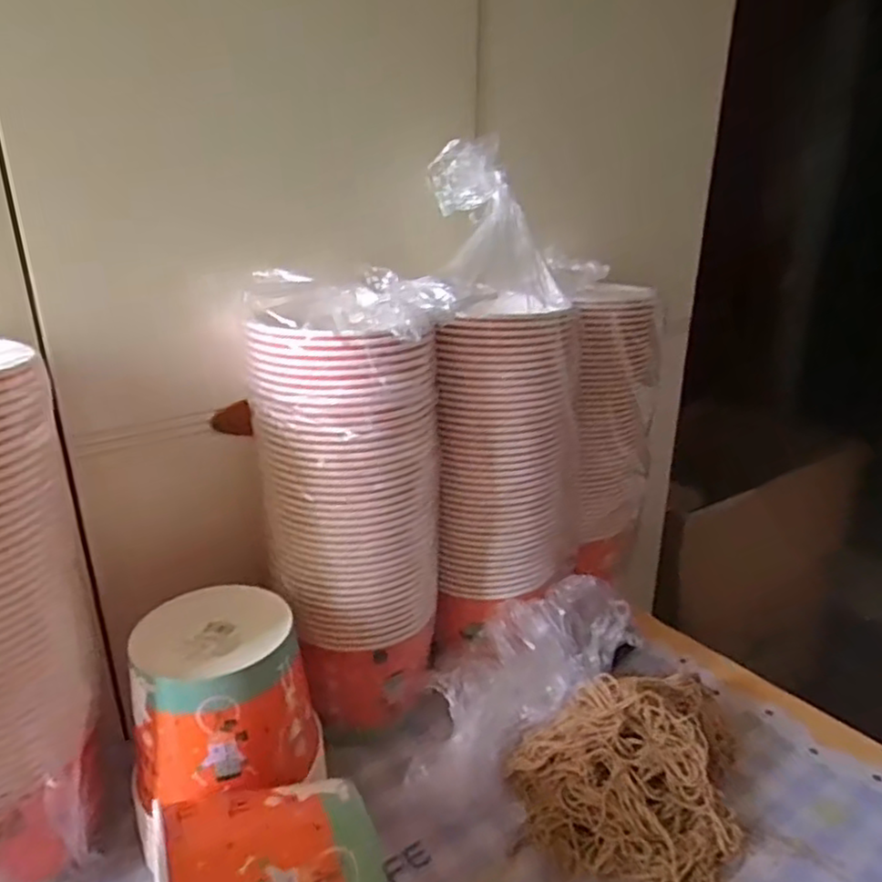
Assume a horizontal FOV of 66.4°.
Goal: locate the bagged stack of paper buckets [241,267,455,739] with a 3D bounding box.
[{"bbox_3d":[-0.085,0.070,0.647,0.171,0.427,0.134,-3,22,-10],"label":"bagged stack of paper buckets"}]

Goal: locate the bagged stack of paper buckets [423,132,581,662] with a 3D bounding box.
[{"bbox_3d":[0.066,-0.018,0.672,0.161,0.471,0.173,2,21,4],"label":"bagged stack of paper buckets"}]

